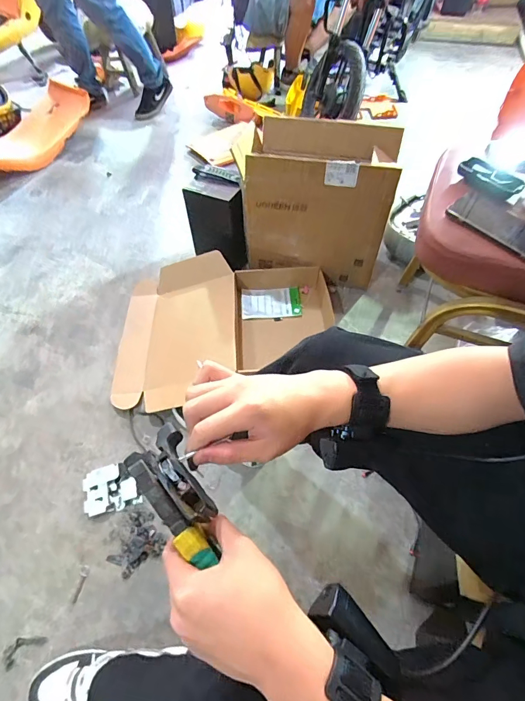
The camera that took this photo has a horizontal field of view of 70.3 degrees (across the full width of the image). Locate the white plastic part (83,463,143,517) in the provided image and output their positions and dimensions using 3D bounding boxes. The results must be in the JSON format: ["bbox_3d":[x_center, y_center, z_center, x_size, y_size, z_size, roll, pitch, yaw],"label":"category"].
[{"bbox_3d":[-0.335,0.302,0.821,0.111,0.014,0.097,-13,66,-16],"label":"white plastic part"}]

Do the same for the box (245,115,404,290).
[{"bbox_3d":[0.168,-0.437,1.110,0.380,0.372,0.263,9,57,8],"label":"box"}]

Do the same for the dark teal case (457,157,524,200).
[{"bbox_3d":[0.401,-0.305,0.661,0.043,0.029,0.110,-35,62,-20],"label":"dark teal case"}]

